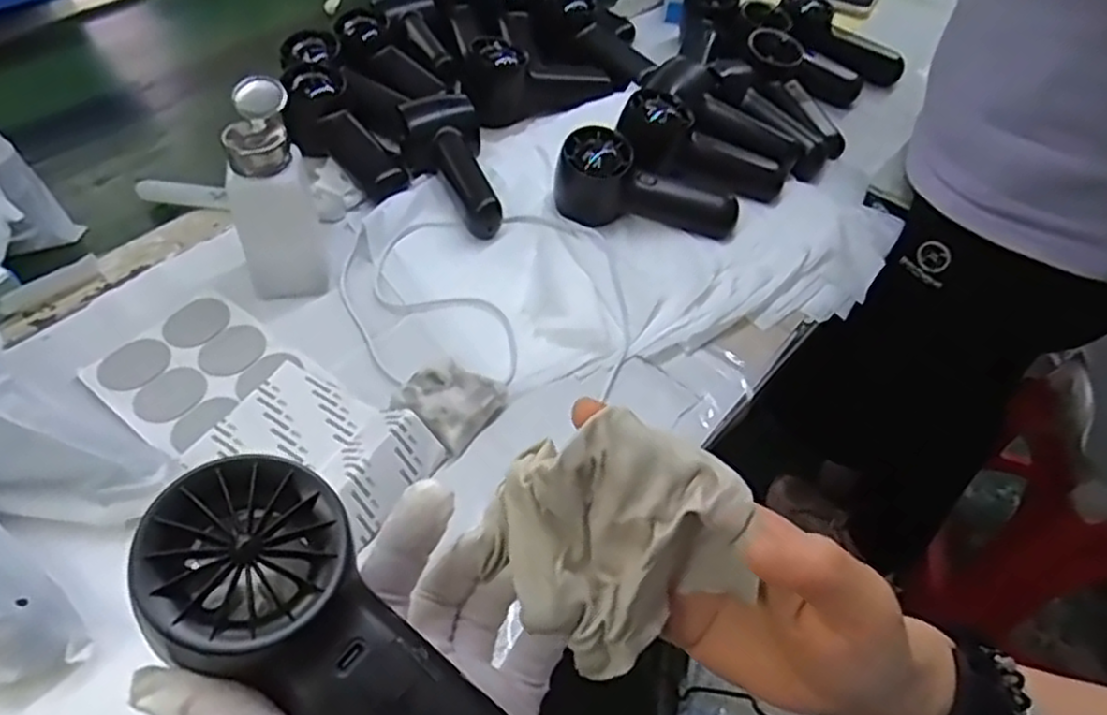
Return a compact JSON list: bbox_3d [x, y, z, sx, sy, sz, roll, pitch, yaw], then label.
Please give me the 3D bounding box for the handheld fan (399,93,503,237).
[{"bbox_3d":[-0.077,-0.154,0.604,0.059,0.049,0.143,-22,68,-19],"label":"handheld fan"}]

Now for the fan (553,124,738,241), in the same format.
[{"bbox_3d":[0.072,-0.129,0.579,0.144,0.059,0.054,17,50,-4],"label":"fan"}]

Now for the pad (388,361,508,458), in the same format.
[{"bbox_3d":[-0.068,0.028,0.479,0.059,0.017,0.054,26,53,19],"label":"pad"}]

